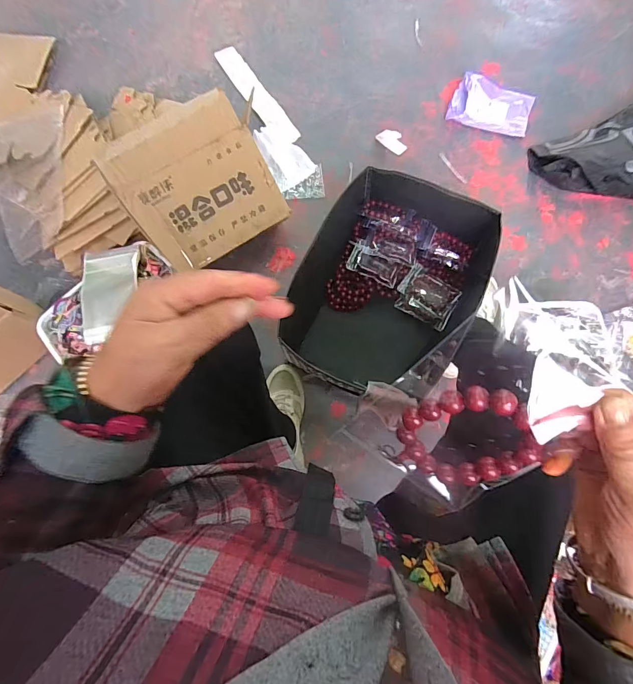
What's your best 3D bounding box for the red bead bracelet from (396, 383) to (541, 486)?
[{"bbox_3d":[0.096,0.065,0.243,0.084,0.010,0.072,-17,111,31],"label":"red bead bracelet"}]

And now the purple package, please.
[{"bbox_3d":[0.463,-0.627,0.971,0.207,0.038,0.144,20,76,7],"label":"purple package"}]

